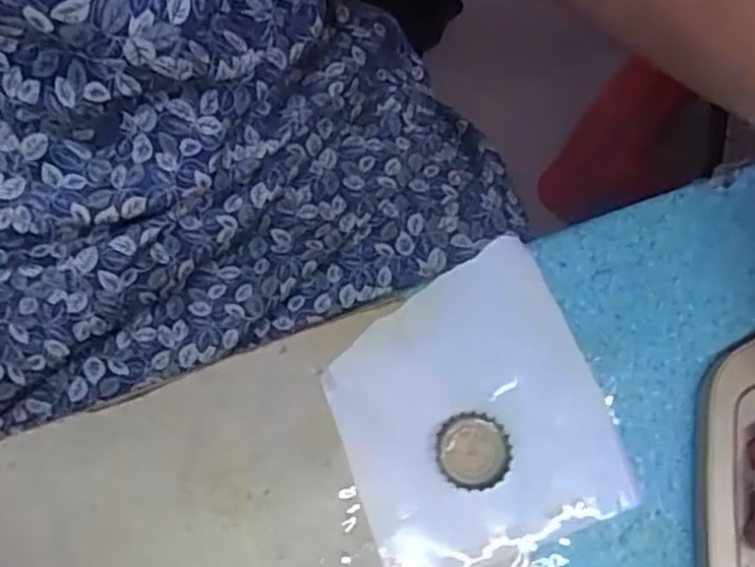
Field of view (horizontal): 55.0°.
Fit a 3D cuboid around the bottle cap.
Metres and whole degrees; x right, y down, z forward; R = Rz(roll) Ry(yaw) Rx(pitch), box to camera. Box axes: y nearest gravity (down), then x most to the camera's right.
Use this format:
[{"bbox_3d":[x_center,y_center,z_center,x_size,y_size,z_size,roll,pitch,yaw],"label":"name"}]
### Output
[{"bbox_3d":[0.036,0.063,0.272,0.027,0.005,0.028,1,68,-2],"label":"bottle cap"}]

